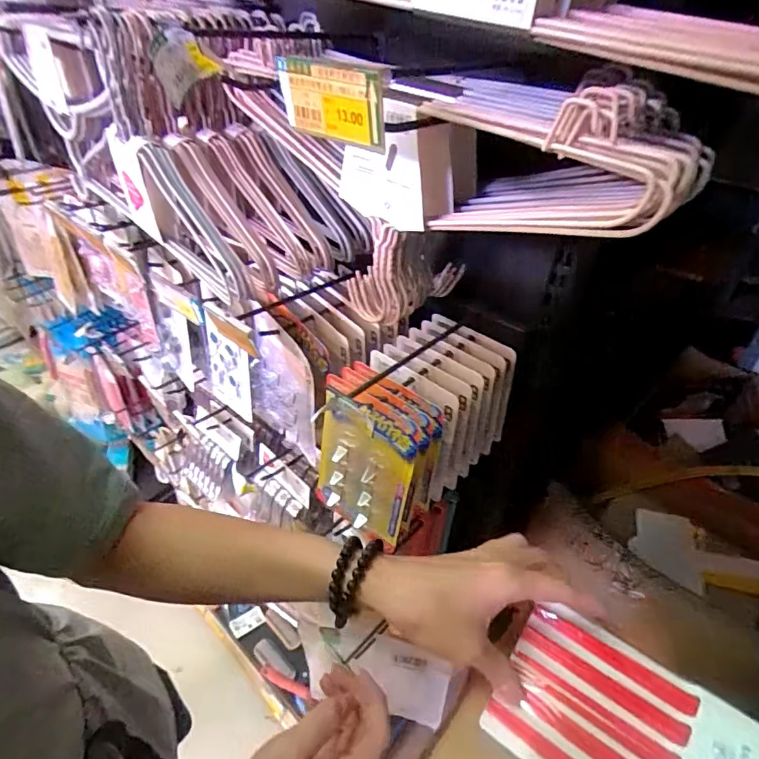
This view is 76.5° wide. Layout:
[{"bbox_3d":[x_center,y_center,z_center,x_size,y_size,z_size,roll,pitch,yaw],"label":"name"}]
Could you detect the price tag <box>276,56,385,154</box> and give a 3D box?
[{"bbox_3d":[-0.030,-0.164,0.287,0.091,0.043,0.007,32,57,32],"label":"price tag"}]

